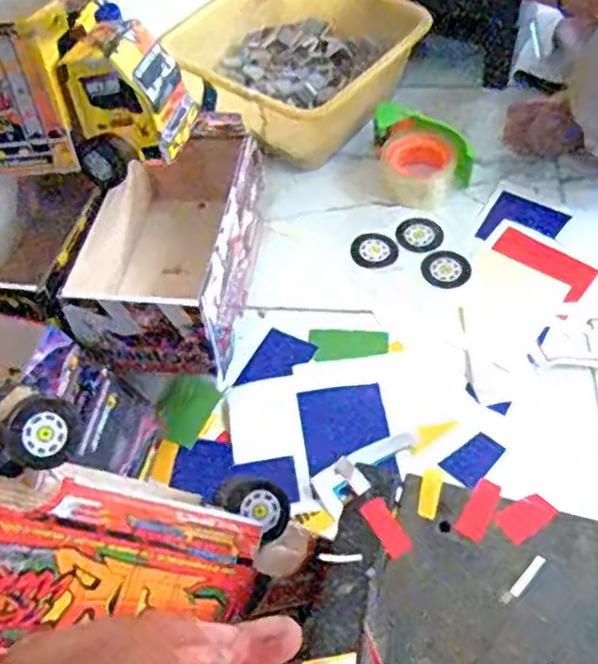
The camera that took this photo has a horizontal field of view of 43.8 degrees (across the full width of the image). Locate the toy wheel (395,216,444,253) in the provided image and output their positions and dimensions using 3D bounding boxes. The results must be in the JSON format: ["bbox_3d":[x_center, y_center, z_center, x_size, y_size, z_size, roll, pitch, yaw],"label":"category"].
[{"bbox_3d":[0.149,-0.120,0.917,0.055,0.005,0.054,-2,56,3],"label":"toy wheel"}]

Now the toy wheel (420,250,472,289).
[{"bbox_3d":[0.175,-0.075,0.882,0.056,0.005,0.058,-2,56,3],"label":"toy wheel"}]

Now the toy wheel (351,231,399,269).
[{"bbox_3d":[0.092,-0.101,0.903,0.056,0.013,0.058,-2,56,3],"label":"toy wheel"}]

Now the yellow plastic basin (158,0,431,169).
[{"bbox_3d":[0.006,-0.358,1.011,0.278,0.143,0.268,-35,60,-18],"label":"yellow plastic basin"}]

